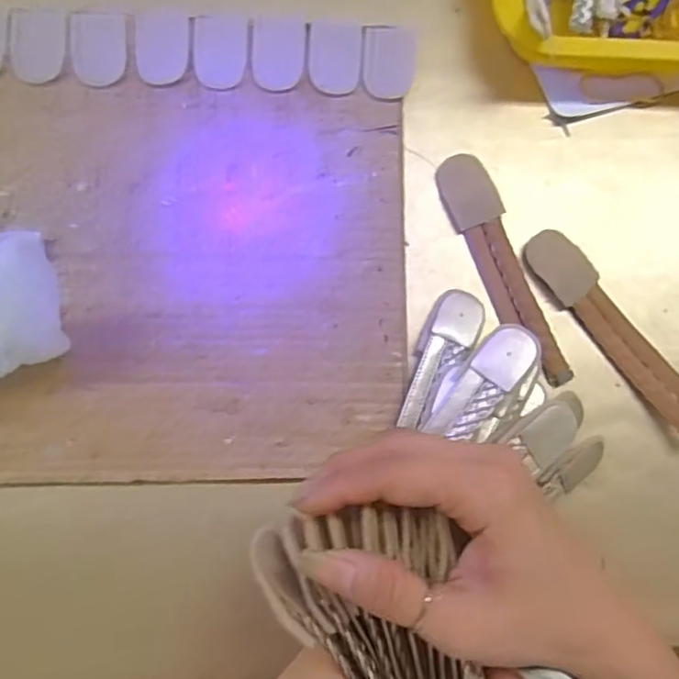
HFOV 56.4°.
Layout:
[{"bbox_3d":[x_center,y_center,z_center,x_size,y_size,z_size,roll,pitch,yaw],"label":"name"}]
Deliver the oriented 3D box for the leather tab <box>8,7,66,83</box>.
[{"bbox_3d":[-0.185,-0.181,0.387,0.033,0.004,0.048,-4,83,-4],"label":"leather tab"}]

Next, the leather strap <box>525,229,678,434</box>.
[{"bbox_3d":[0.173,-0.005,0.390,0.032,0.017,0.154,-38,87,-8],"label":"leather strap"}]

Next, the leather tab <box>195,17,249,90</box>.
[{"bbox_3d":[-0.074,-0.180,0.396,0.032,0.004,0.045,-1,83,-4],"label":"leather tab"}]

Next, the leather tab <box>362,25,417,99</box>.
[{"bbox_3d":[0.032,-0.178,0.402,0.034,0.004,0.046,1,83,-4],"label":"leather tab"}]

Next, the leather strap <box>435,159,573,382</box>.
[{"bbox_3d":[0.103,-0.044,0.395,0.032,0.008,0.153,-23,85,-6],"label":"leather strap"}]

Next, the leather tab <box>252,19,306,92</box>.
[{"bbox_3d":[-0.038,-0.179,0.398,0.033,0.004,0.045,1,83,-4],"label":"leather tab"}]

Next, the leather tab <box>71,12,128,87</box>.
[{"bbox_3d":[-0.148,-0.180,0.390,0.032,0.004,0.046,-5,83,-4],"label":"leather tab"}]

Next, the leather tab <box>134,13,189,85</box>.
[{"bbox_3d":[-0.110,-0.181,0.392,0.032,0.004,0.045,-2,83,-4],"label":"leather tab"}]

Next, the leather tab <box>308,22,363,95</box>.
[{"bbox_3d":[-0.002,-0.178,0.400,0.033,0.004,0.045,3,82,-4],"label":"leather tab"}]

